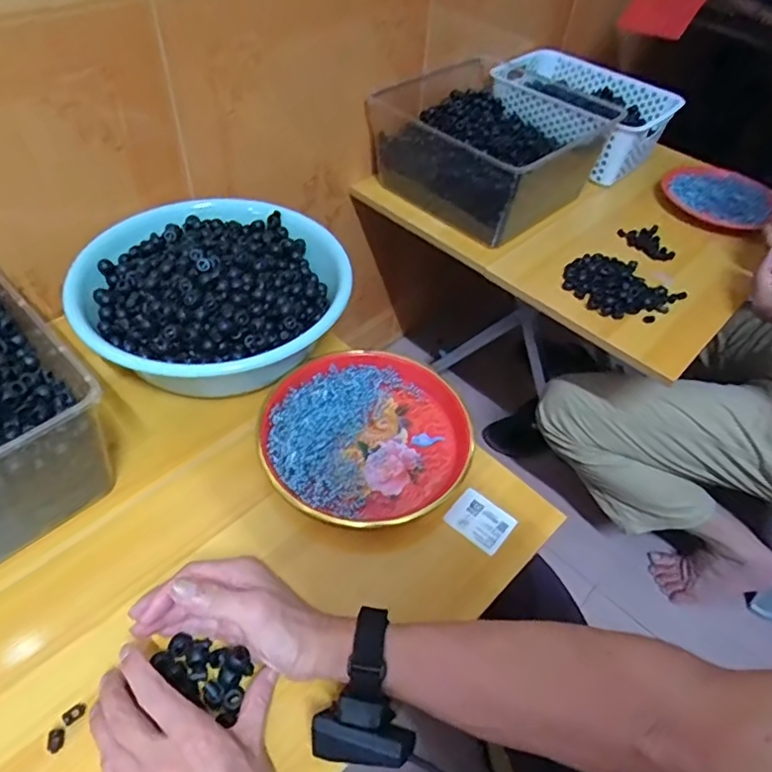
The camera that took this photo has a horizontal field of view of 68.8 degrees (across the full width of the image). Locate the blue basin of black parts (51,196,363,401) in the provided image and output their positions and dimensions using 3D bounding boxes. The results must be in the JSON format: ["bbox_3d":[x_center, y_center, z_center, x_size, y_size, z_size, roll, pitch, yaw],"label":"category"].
[{"bbox_3d":[-0.197,-0.107,0.653,0.289,0.087,0.272,3,50,-4],"label":"blue basin of black parts"}]

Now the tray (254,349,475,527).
[{"bbox_3d":[-0.024,0.050,0.607,0.215,0.035,0.203,3,50,-4],"label":"tray"}]

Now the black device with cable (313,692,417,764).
[{"bbox_3d":[-0.016,0.249,0.406,0.072,0.030,0.036,8,50,0],"label":"black device with cable"}]

